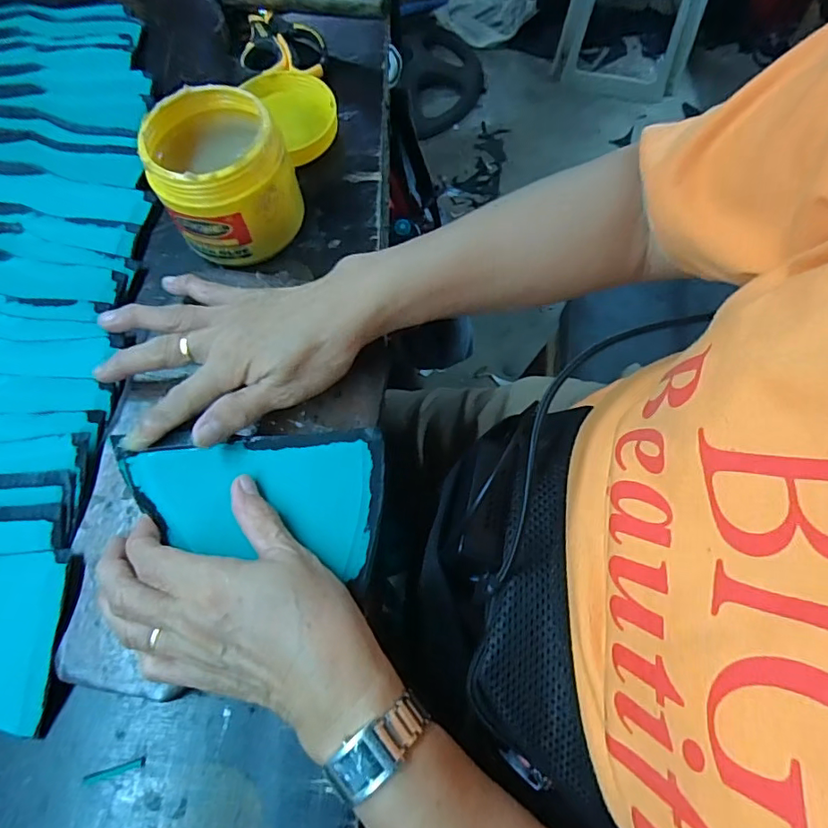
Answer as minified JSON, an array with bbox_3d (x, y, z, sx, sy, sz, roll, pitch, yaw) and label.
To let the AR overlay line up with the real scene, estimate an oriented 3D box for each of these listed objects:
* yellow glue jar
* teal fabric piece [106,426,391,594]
[{"bbox_3d":[-0.133,-0.168,0.379,0.089,0.077,0.090,-1,68,2],"label":"yellow glue jar"},{"bbox_3d":[-0.099,0.045,0.309,0.158,0.009,0.081,4,68,5],"label":"teal fabric piece"}]

